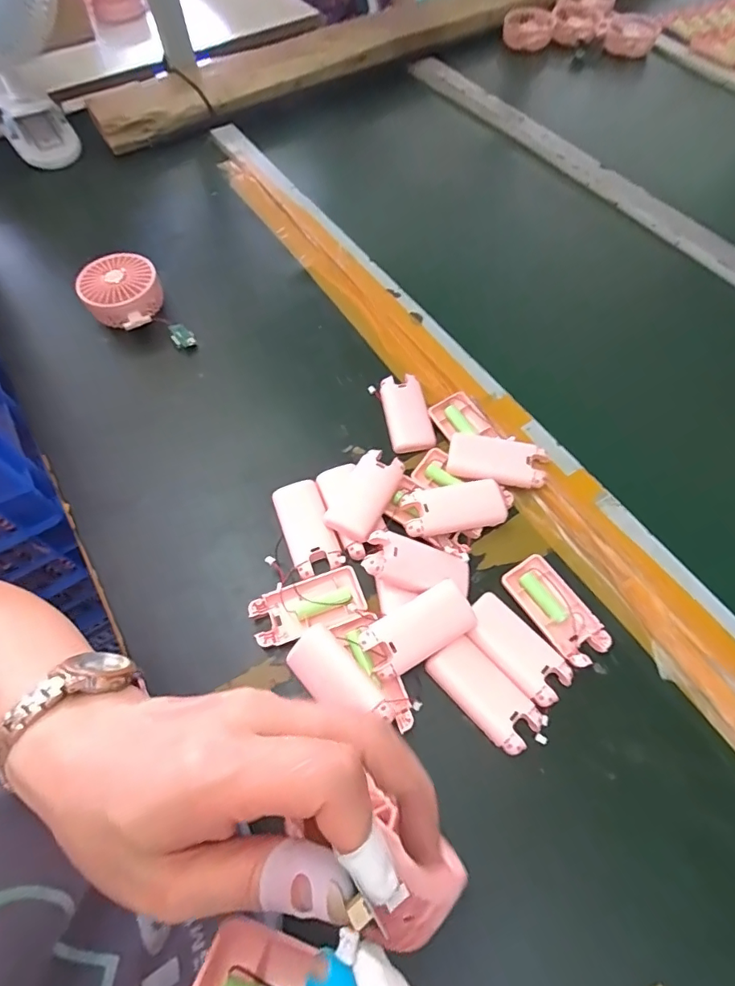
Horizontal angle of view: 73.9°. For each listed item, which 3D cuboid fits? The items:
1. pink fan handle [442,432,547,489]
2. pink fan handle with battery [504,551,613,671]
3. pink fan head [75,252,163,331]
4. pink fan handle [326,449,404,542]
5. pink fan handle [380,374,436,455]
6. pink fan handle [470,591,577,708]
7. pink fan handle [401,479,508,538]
[{"bbox_3d":[0.127,-0.033,0.479,0.093,0.018,0.046,8,62,4],"label":"pink fan handle"},{"bbox_3d":[0.165,0.103,0.429,0.046,0.016,0.095,-31,66,-15],"label":"pink fan handle with battery"},{"bbox_3d":[-0.289,-0.235,0.581,0.086,0.045,0.093,0,62,0],"label":"pink fan head"},{"bbox_3d":[-0.001,0.002,0.462,0.045,0.020,0.090,24,65,13],"label":"pink fan handle"},{"bbox_3d":[0.043,-0.086,0.525,0.046,0.014,0.091,-8,62,-4],"label":"pink fan handle"},{"bbox_3d":[0.125,0.131,0.414,0.046,0.016,0.093,-40,69,-19],"label":"pink fan handle"},{"bbox_3d":[0.080,0.012,0.450,0.092,0.011,0.042,-9,62,-4],"label":"pink fan handle"}]

